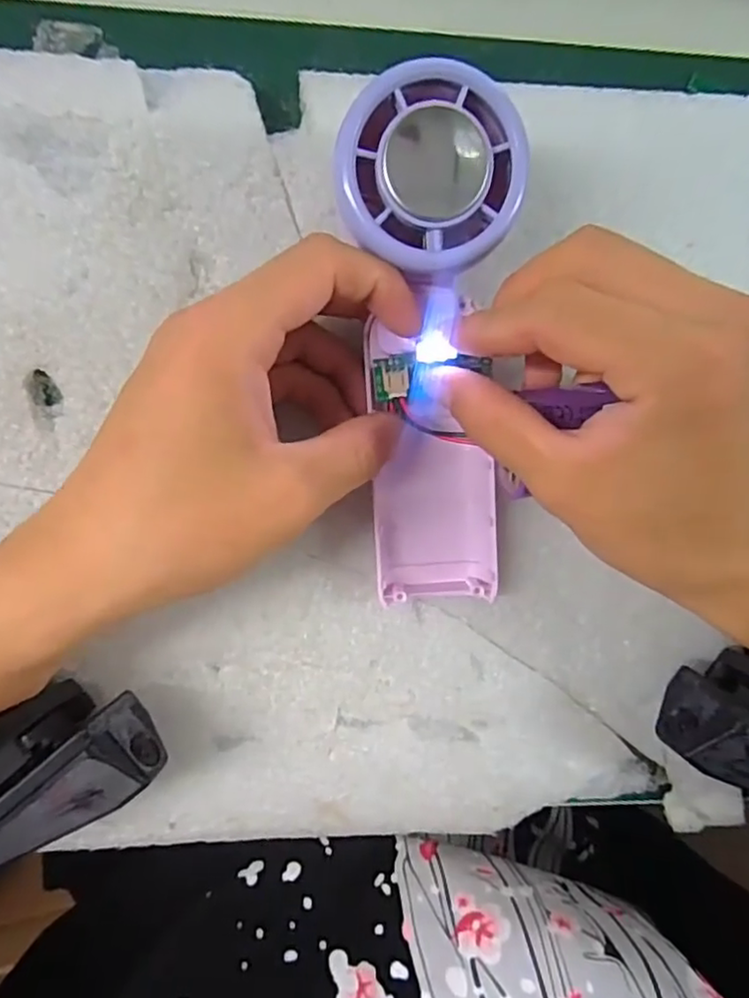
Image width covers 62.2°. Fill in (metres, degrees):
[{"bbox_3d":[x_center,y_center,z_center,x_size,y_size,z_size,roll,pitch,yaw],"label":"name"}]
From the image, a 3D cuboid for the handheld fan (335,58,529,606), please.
[{"bbox_3d":[0.020,-0.040,0.202,0.050,0.024,0.168,-6,116,-6],"label":"handheld fan"}]

